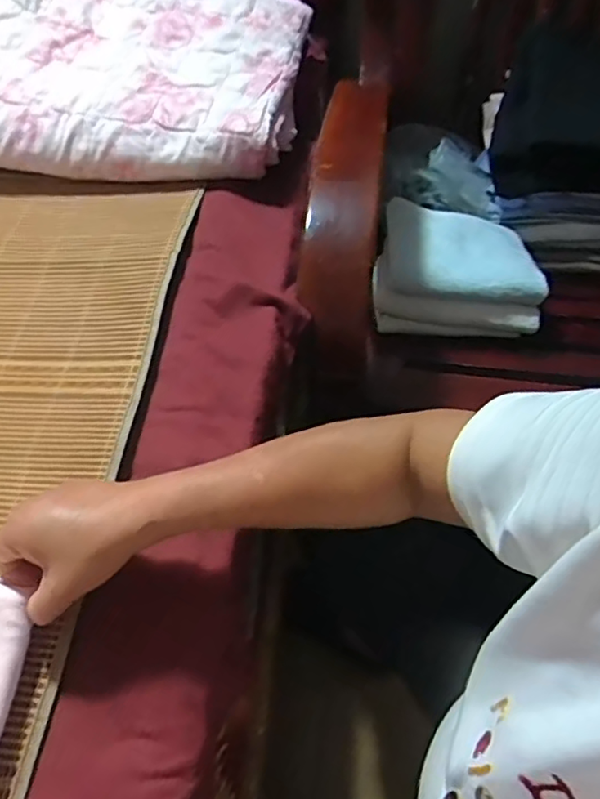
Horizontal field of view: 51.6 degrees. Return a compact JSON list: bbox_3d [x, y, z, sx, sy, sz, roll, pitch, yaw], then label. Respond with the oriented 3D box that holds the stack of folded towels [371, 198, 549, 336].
[{"bbox_3d":[0.201,-0.176,0.800,0.196,0.081,0.176,5,56,5],"label":"stack of folded towels"}]

